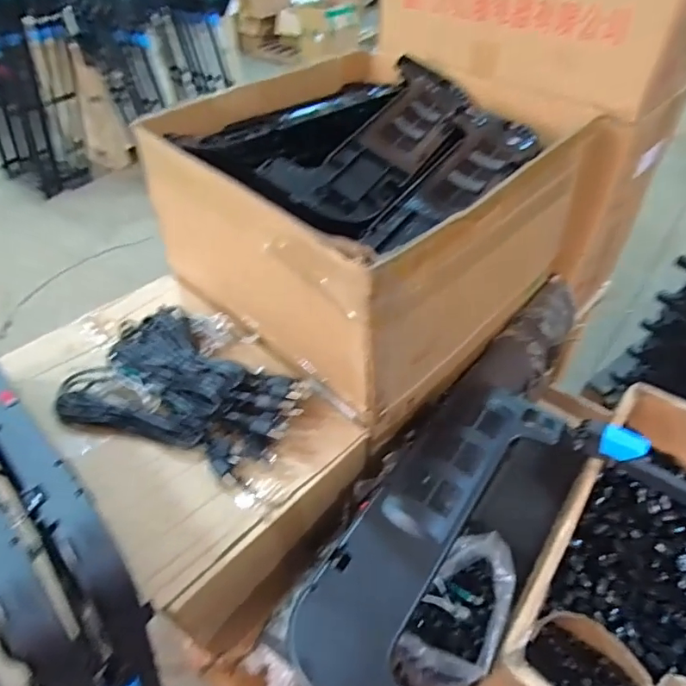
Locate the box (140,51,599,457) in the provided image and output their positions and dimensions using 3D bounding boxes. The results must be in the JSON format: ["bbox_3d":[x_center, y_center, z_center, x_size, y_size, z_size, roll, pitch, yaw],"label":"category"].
[{"bbox_3d":[0.040,-0.239,0.881,0.540,0.316,0.556,33,56,29],"label":"box"}]

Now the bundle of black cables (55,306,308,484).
[{"bbox_3d":[-0.237,0.078,0.749,0.332,0.070,0.243,25,52,23],"label":"bundle of black cables"}]

